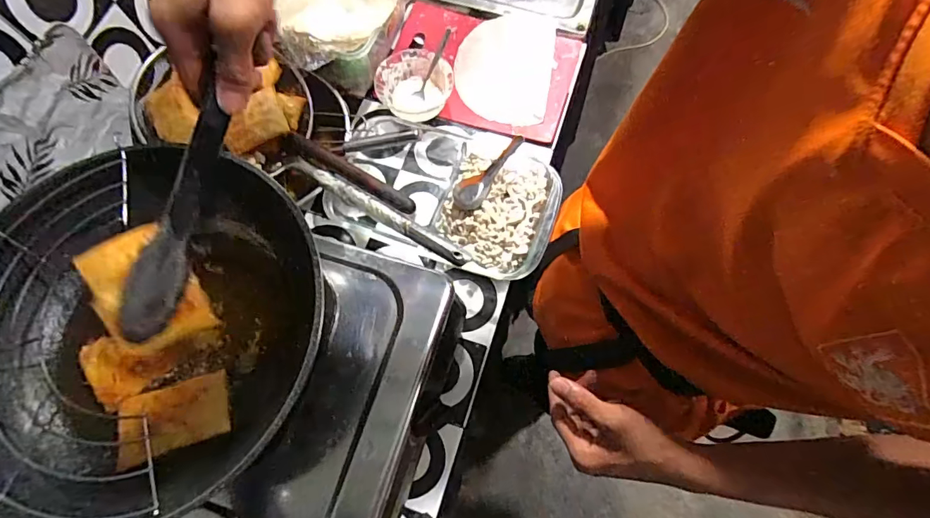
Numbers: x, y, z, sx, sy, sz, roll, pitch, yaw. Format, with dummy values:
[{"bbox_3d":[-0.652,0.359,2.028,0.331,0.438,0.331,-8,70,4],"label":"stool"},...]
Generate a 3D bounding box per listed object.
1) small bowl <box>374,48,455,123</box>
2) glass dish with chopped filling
[{"bbox_3d":[-0.071,-0.244,0.657,0.099,0.040,0.103,0,70,1],"label":"small bowl"},{"bbox_3d":[0.041,-0.065,0.600,0.145,0.041,0.178,18,72,8],"label":"glass dish with chopped filling"}]

